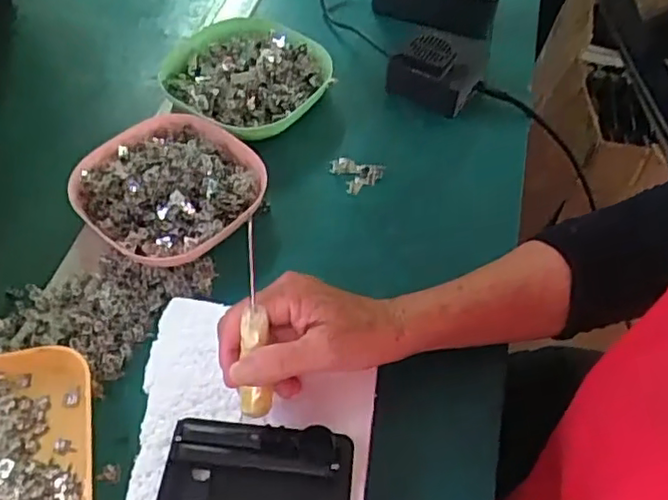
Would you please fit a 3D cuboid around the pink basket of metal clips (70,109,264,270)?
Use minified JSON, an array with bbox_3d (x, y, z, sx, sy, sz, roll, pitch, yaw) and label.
[{"bbox_3d":[-0.130,-0.054,0.521,0.137,0.039,0.138,31,57,20],"label":"pink basket of metal clips"}]

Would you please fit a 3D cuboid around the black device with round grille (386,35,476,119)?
[{"bbox_3d":[0.095,-0.168,0.623,0.078,0.052,0.053,24,55,15],"label":"black device with round grille"}]

